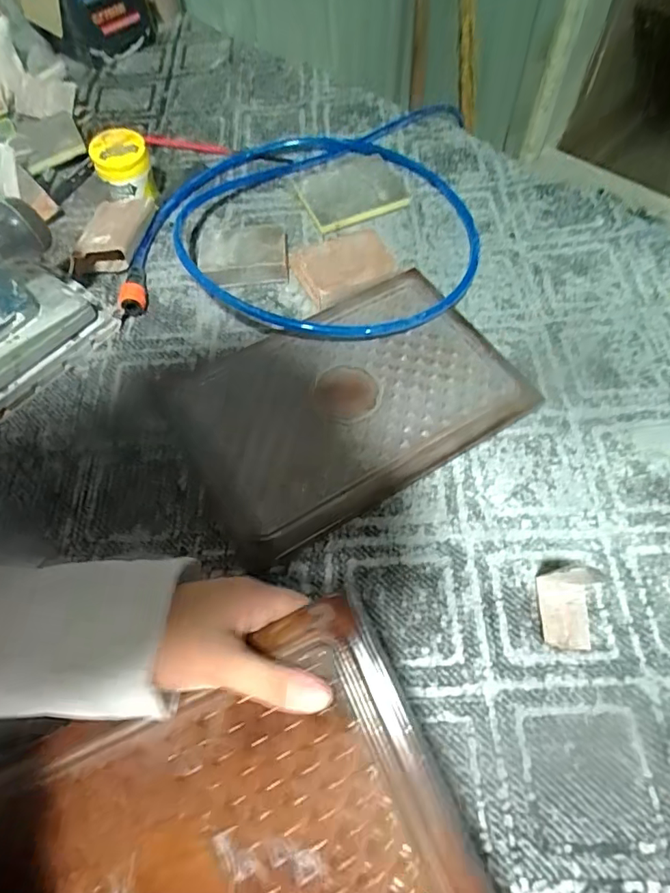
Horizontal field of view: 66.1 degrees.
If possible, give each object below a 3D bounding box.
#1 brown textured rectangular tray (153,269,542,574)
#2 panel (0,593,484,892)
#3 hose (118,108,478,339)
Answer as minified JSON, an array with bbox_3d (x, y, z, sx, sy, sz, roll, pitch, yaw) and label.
[{"bbox_3d":[0.005,-0.049,0.490,0.294,0.031,0.219,-29,63,-13],"label":"brown textured rectangular tray"},{"bbox_3d":[-0.078,0.243,0.283,0.289,0.011,0.203,-29,72,7],"label":"panel"},{"bbox_3d":[-0.039,-0.278,0.599,0.391,0.063,0.403,-1,60,3],"label":"hose"}]

